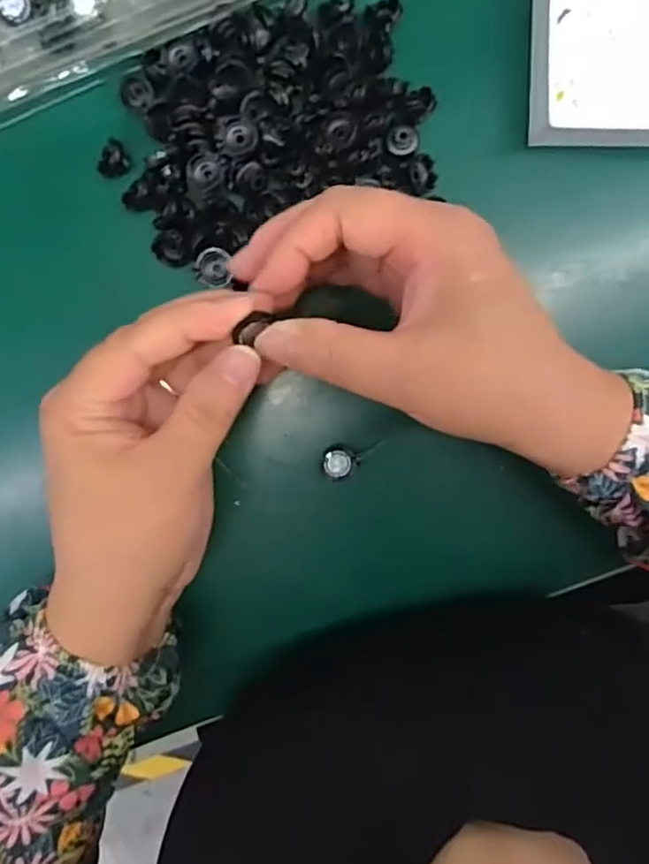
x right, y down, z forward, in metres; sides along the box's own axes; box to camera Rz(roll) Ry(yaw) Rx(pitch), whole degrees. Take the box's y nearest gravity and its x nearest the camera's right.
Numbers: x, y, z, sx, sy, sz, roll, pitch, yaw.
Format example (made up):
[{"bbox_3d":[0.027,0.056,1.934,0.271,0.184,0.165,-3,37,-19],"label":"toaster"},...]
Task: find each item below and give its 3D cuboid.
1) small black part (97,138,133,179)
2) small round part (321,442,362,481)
[{"bbox_3d":[-0.090,-0.116,0.272,0.011,0.008,0.015,33,97,-6],"label":"small black part"},{"bbox_3d":[0.007,0.014,0.291,0.016,0.005,0.016,0,99,-1],"label":"small round part"}]

